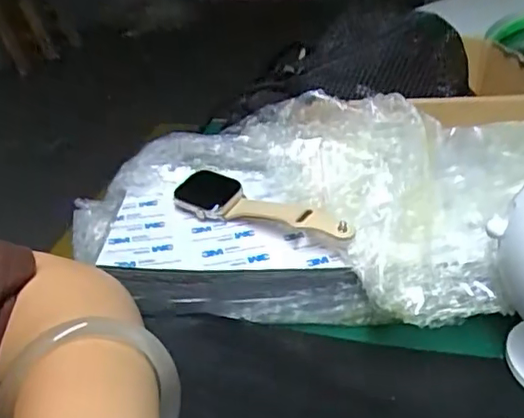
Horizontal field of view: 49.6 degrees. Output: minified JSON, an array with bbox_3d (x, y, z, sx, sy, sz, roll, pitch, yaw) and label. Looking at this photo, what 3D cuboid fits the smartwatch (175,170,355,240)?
[{"bbox_3d":[0.000,0.002,0.355,0.126,0.021,0.032,15,32,30],"label":"smartwatch"}]

